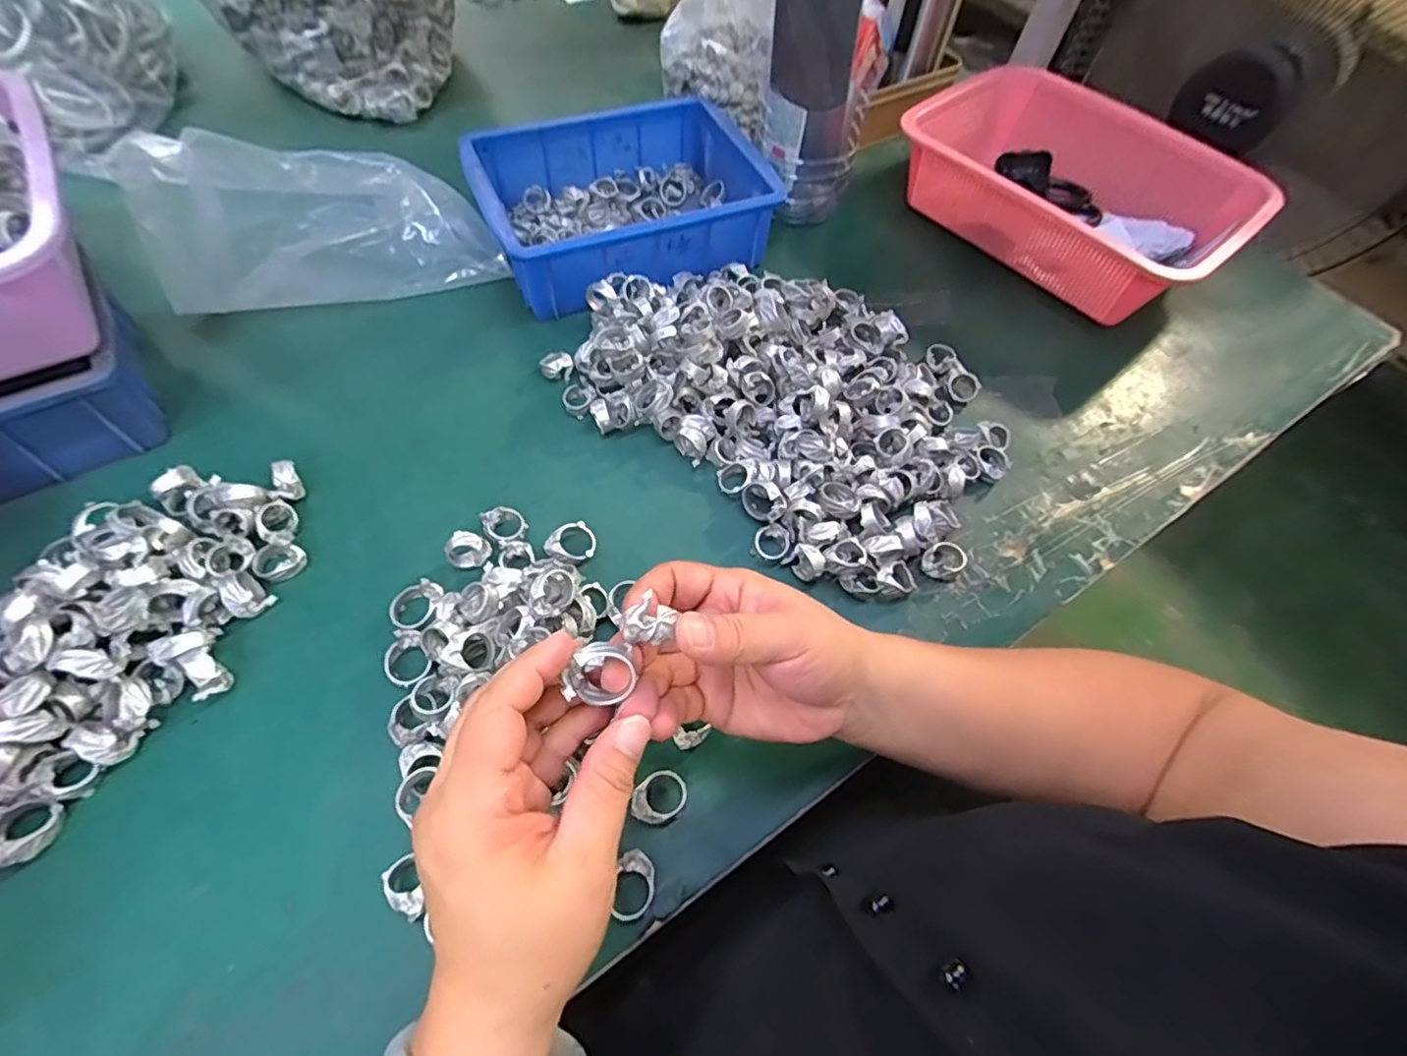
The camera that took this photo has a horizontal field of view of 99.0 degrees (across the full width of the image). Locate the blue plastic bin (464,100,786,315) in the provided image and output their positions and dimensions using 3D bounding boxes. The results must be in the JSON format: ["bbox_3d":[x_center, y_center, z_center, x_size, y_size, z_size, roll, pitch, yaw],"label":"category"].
[{"bbox_3d":[-0.069,-0.295,0.547,0.236,0.074,0.172,-18,63,-14],"label":"blue plastic bin"}]

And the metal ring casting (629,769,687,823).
[{"bbox_3d":[-0.024,0.146,0.325,0.030,0.010,0.023,-36,68,-22],"label":"metal ring casting"}]

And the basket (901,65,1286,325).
[{"bbox_3d":[0.356,-0.324,0.593,0.217,0.091,0.294,-36,68,-22],"label":"basket"}]

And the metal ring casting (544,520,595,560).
[{"bbox_3d":[-0.087,0.011,0.398,0.033,0.011,0.025,-35,68,-22],"label":"metal ring casting"}]

